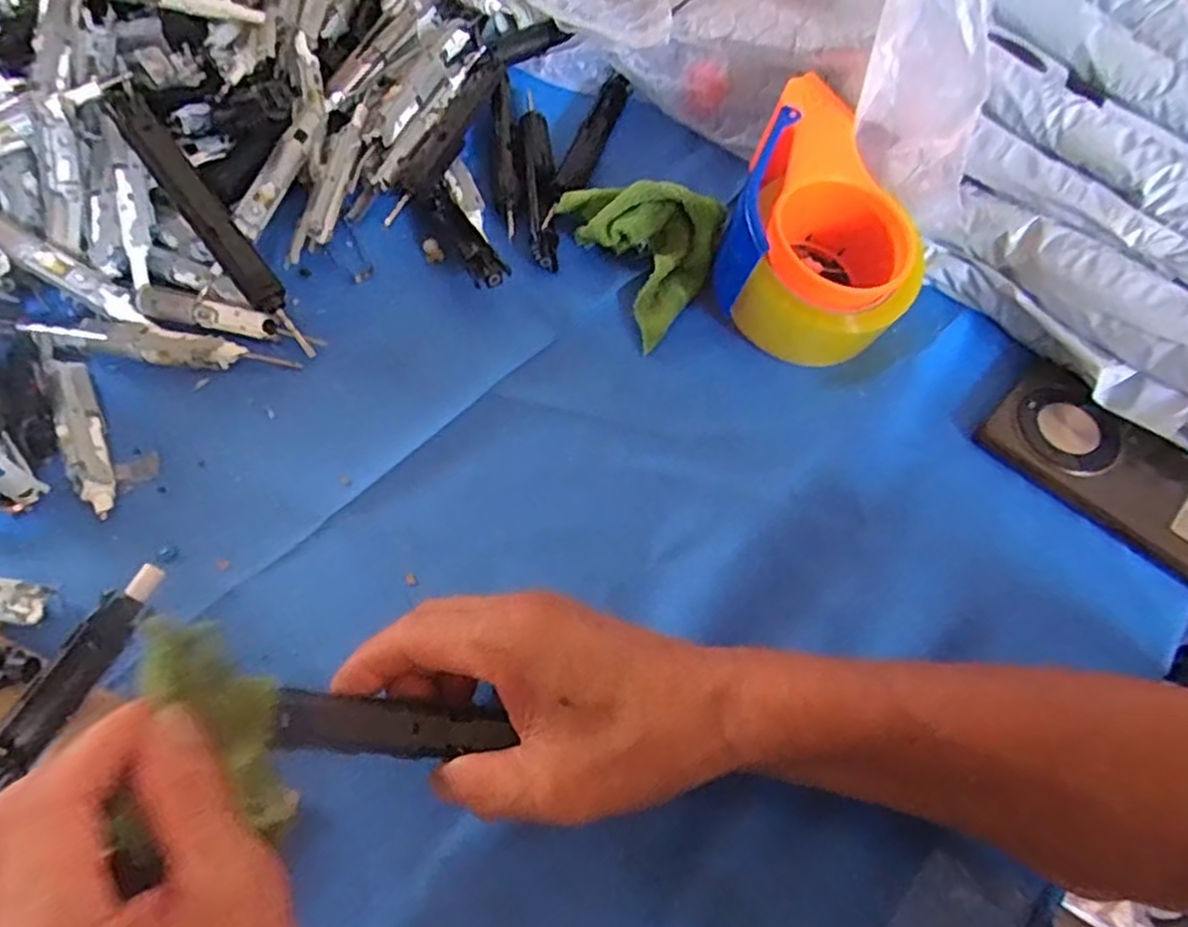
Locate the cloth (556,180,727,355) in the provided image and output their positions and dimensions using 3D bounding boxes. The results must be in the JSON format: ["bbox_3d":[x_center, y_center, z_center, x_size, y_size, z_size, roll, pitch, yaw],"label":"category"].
[{"bbox_3d":[0.034,-0.137,0.428,0.068,0.044,0.116,-23,64,-12],"label":"cloth"}]

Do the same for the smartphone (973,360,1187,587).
[{"bbox_3d":[0.295,0.010,0.374,0.163,0.012,0.071,40,69,19],"label":"smartphone"}]

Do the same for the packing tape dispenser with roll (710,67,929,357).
[{"bbox_3d":[0.138,-0.137,0.414,0.110,0.072,0.143,23,64,12],"label":"packing tape dispenser with roll"}]

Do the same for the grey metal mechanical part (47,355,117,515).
[{"bbox_3d":[-0.268,-0.014,0.370,0.018,0.021,0.095,-26,65,-13],"label":"grey metal mechanical part"}]

